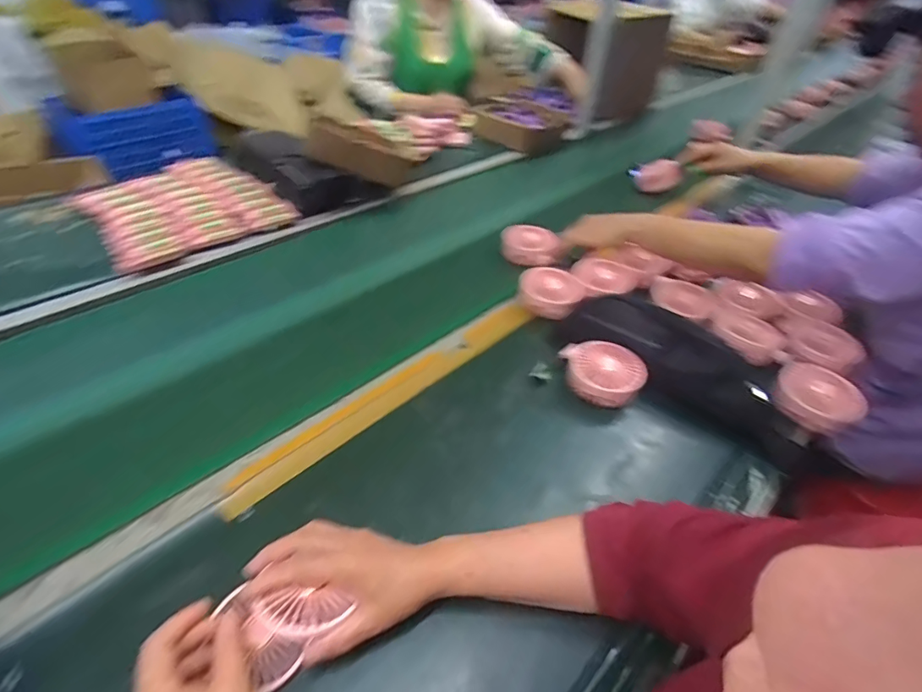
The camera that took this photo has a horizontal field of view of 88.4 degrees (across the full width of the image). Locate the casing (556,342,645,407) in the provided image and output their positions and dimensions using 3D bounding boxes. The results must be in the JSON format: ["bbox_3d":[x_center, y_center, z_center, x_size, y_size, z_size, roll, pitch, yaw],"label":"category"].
[{"bbox_3d":[0.186,0.036,0.625,0.091,0.041,0.091,2,41,-2],"label":"casing"}]

